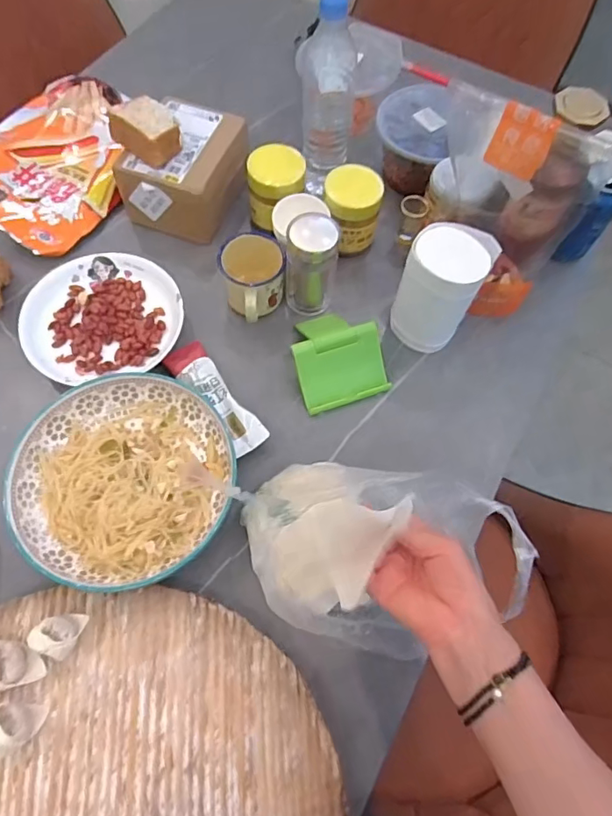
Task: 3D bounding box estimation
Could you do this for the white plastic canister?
[{"bbox_3d":[0.145,-0.128,0.582,0.079,0.137,0.074,1,65,-2],"label":"white plastic canister"}]

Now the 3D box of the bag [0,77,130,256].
[{"bbox_3d":[-0.347,-0.331,0.703,0.210,0.055,0.293,-2,65,-3],"label":"bag"}]

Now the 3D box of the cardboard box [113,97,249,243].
[{"bbox_3d":[-0.148,-0.303,0.670,0.122,0.085,0.145,25,66,9],"label":"cardboard box"}]

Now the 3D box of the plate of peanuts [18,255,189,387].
[{"bbox_3d":[-0.235,-0.107,0.608,0.172,0.028,0.160,1,65,-2],"label":"plate of peanuts"}]

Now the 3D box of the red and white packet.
[{"bbox_3d":[-0.101,-0.015,0.576,0.045,0.016,0.152,-33,70,-16],"label":"red and white packet"}]

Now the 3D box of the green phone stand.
[{"bbox_3d":[0.035,-0.059,0.594,0.100,0.048,0.103,-17,67,-10],"label":"green phone stand"}]

